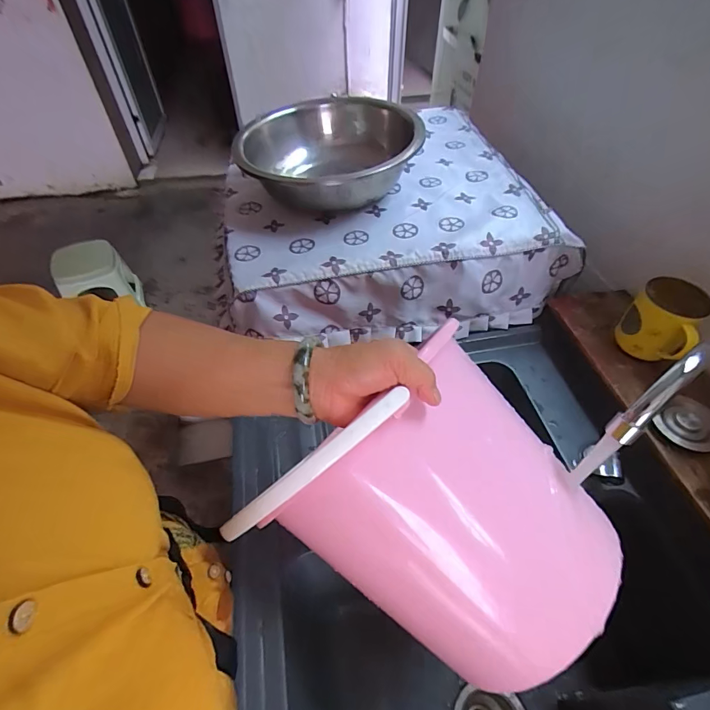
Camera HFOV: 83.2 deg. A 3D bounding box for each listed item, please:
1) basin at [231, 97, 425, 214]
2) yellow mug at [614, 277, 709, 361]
[{"bbox_3d":[-0.045,-0.343,0.709,0.286,0.118,0.294,-1,49,1],"label":"basin"},{"bbox_3d":[0.434,-0.047,0.572,0.088,0.095,0.085,32,57,26],"label":"yellow mug"}]

